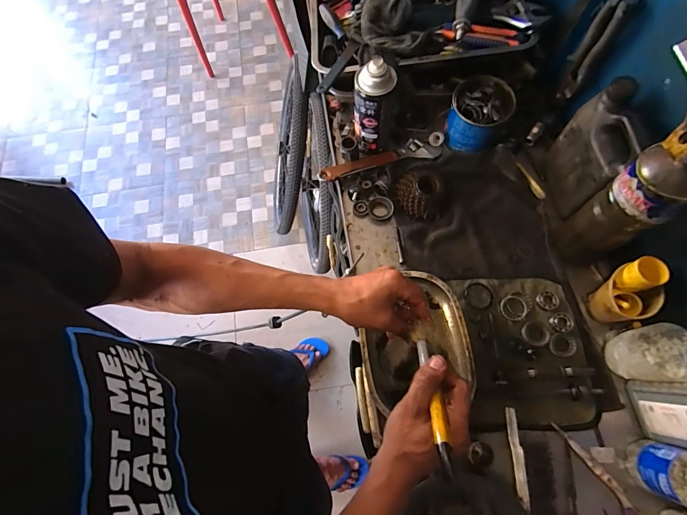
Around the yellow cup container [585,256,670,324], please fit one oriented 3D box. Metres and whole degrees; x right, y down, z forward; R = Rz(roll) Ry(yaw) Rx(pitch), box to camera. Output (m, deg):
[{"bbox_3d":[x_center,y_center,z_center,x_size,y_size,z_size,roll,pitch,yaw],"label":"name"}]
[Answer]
[{"bbox_3d":[0.398,0.053,0.509,0.059,0.110,0.071,-17,71,-4],"label":"yellow cup container"}]

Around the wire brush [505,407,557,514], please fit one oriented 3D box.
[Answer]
[{"bbox_3d":[0.260,0.285,0.485,0.051,0.025,0.140,-1,71,2],"label":"wire brush"}]

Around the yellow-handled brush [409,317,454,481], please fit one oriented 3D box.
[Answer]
[{"bbox_3d":[0.098,0.137,0.379,0.028,0.013,0.169,-3,41,1],"label":"yellow-handled brush"}]

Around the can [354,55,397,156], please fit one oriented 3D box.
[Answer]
[{"bbox_3d":[0.051,-0.249,0.590,0.063,0.177,0.061,-1,71,2],"label":"can"}]

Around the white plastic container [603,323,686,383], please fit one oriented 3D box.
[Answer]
[{"bbox_3d":[0.419,0.136,0.489,0.068,0.087,0.064,-1,71,2],"label":"white plastic container"}]

